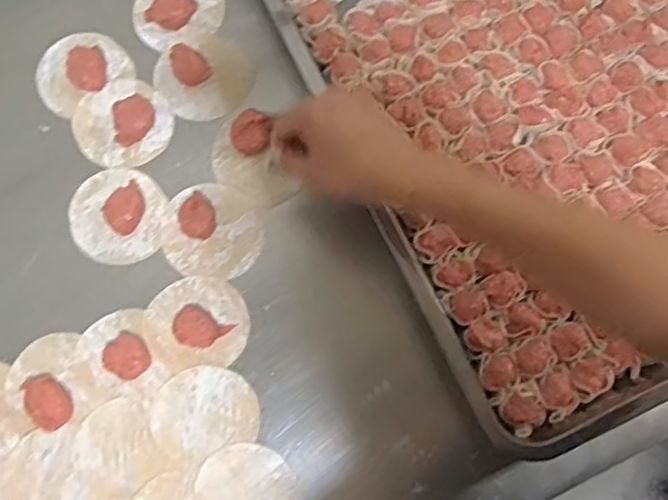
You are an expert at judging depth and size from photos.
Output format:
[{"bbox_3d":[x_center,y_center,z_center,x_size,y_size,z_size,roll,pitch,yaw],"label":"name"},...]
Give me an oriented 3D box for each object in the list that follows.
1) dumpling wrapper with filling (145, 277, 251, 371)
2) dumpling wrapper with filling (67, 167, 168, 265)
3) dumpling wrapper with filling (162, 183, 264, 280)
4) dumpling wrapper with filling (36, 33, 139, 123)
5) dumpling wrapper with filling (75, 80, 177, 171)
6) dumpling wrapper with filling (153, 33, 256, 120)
[{"bbox_3d":[-0.113,0.058,0.530,0.082,0.020,0.073,-8,80,-1],"label":"dumpling wrapper with filling"},{"bbox_3d":[-0.189,-0.032,0.554,0.080,0.017,0.081,0,80,0],"label":"dumpling wrapper with filling"},{"bbox_3d":[-0.101,-0.017,0.541,0.079,0.026,0.079,0,80,0],"label":"dumpling wrapper with filling"},{"bbox_3d":[-0.230,-0.163,0.582,0.083,0.015,0.067,-40,82,-7],"label":"dumpling wrapper with filling"},{"bbox_3d":[-0.187,-0.112,0.570,0.082,0.019,0.081,0,80,0],"label":"dumpling wrapper with filling"},{"bbox_3d":[-0.115,-0.155,0.576,0.084,0.026,0.069,-19,80,-3],"label":"dumpling wrapper with filling"}]

